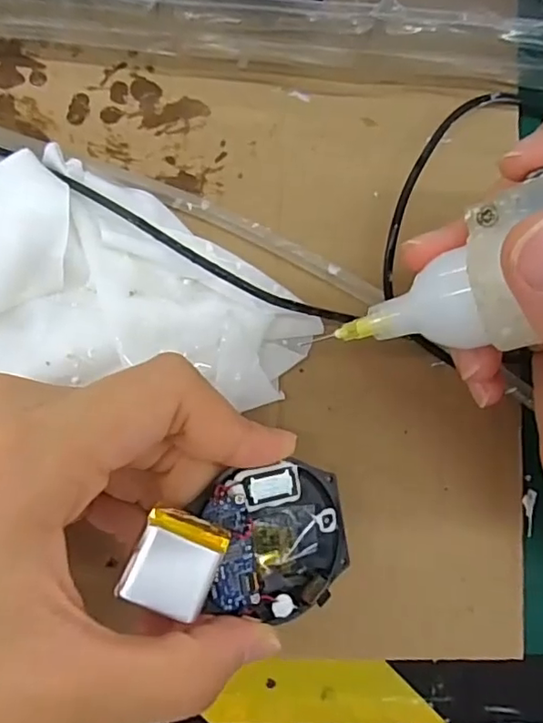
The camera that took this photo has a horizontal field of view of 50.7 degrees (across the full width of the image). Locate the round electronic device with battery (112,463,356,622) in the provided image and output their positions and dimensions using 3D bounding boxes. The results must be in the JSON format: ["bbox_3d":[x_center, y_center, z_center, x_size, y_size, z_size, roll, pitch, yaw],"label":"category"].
[{"bbox_3d":[-0.009,0.046,0.153,0.059,0.018,0.039,15,78,-32],"label":"round electronic device with battery"}]

